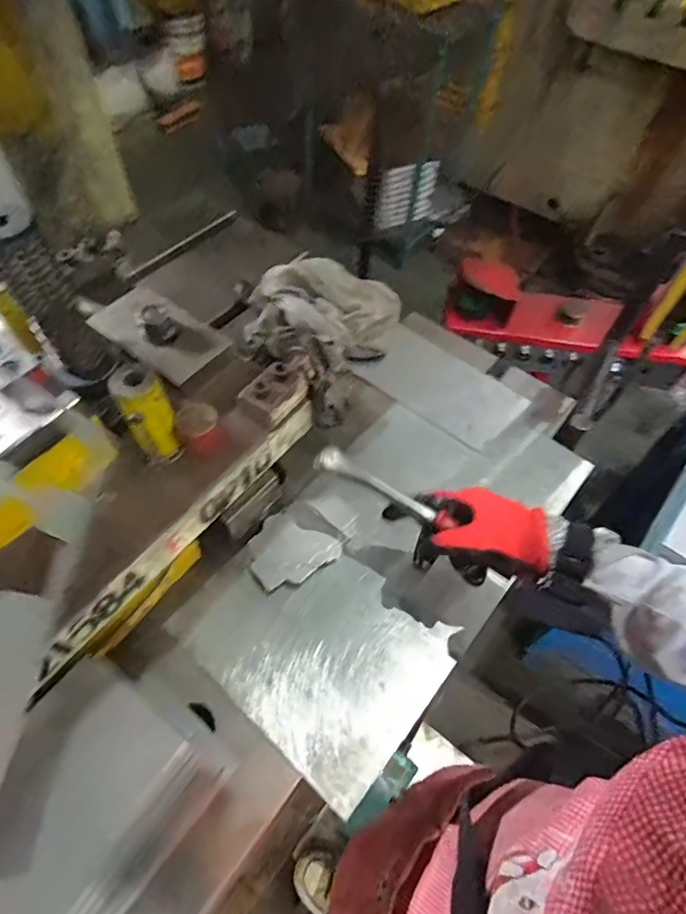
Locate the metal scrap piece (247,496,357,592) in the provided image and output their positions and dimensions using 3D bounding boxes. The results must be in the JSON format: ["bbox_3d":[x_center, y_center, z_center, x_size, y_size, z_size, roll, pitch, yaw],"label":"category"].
[{"bbox_3d":[-0.045,0.091,0.578,0.127,0.014,0.076,-31,63,-19],"label":"metal scrap piece"}]

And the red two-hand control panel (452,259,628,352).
[{"bbox_3d":[0.411,-0.331,1.128,0.347,0.136,0.113,6,57,3],"label":"red two-hand control panel"}]

